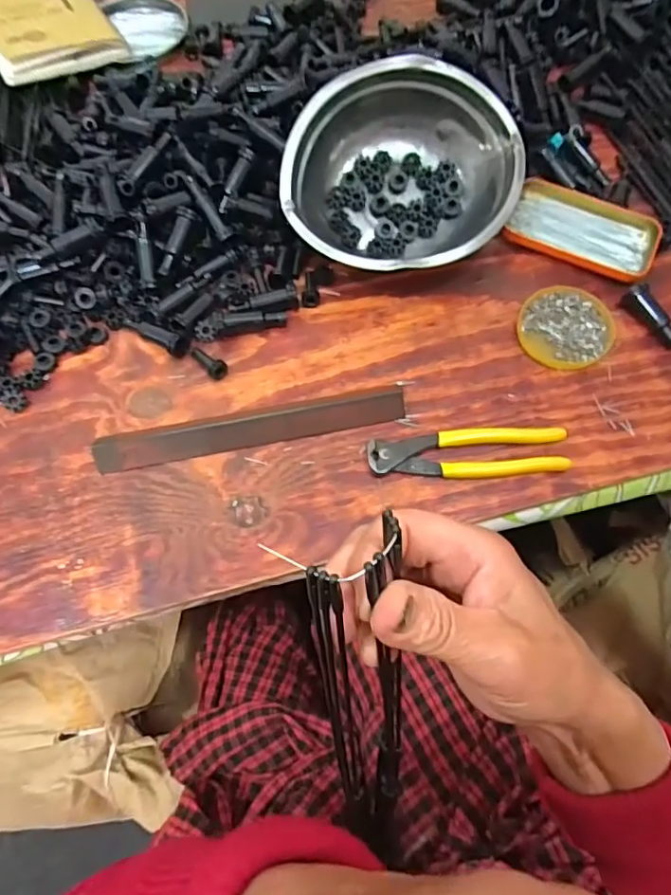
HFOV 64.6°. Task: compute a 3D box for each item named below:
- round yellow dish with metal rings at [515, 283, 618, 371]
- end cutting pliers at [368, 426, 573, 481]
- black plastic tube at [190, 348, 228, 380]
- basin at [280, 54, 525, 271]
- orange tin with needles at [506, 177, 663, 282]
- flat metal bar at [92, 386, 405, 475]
[{"bbox_3d":[0.211,-0.111,0.490,0.082,0.014,0.082,0,71,-1],"label":"round yellow dish with metal rings"},{"bbox_3d":[0.110,0.004,0.443,0.163,0.017,0.043,-2,71,-1],"label":"end cutting pliers"},{"bbox_3d":[-0.118,-0.079,0.485,0.042,0.018,0.016,37,74,25],"label":"black plastic tube"},{"bbox_3d":[0.060,-0.254,0.501,0.220,0.066,0.182,-24,94,0],"label":"basin"},{"bbox_3d":[0.242,-0.212,0.522,0.137,0.021,0.082,28,73,8],"label":"orange tin with needles"},{"bbox_3d":[-0.071,-0.016,0.456,0.261,0.015,0.032,-10,72,-4],"label":"flat metal bar"}]

